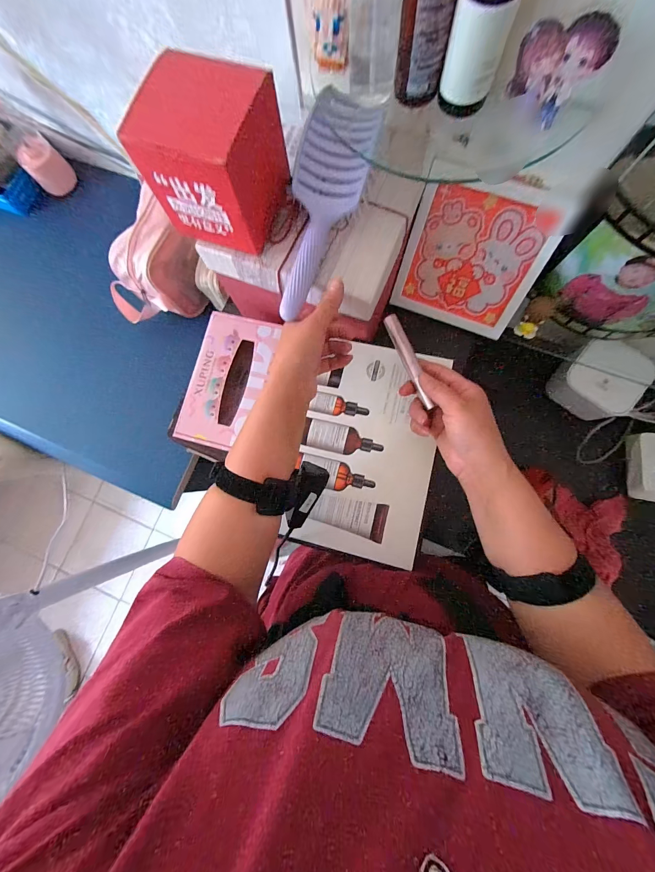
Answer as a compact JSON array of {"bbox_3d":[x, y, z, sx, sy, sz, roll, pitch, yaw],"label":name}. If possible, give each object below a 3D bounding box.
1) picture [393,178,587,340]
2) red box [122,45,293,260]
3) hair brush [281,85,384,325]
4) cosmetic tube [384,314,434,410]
[{"bbox_3d":[0.193,-0.236,0.430,0.171,0.177,0.013,21,47,9],"label":"picture"},{"bbox_3d":[-0.102,-0.261,0.302,0.106,0.094,0.104,23,83,7],"label":"red box"},{"bbox_3d":[-0.003,-0.235,0.330,0.077,0.052,0.235,17,83,6],"label":"hair brush"},{"bbox_3d":[0.090,-0.084,0.351,0.015,0.008,0.112,-20,83,0],"label":"cosmetic tube"}]

